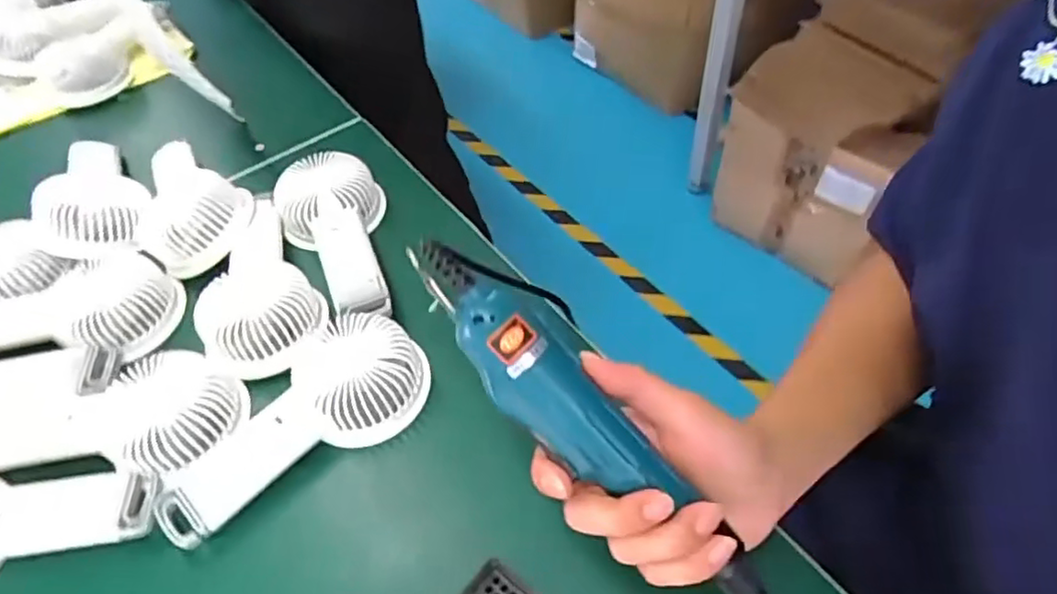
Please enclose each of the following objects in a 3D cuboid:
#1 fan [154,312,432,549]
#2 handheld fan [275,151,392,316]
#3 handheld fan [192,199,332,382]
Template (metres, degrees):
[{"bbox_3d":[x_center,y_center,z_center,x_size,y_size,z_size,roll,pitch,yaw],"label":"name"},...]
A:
[{"bbox_3d":[-0.153,0.081,0.418,0.182,0.042,0.081,-35,57,-21],"label":"fan"},{"bbox_3d":[-0.150,-0.055,0.518,0.083,0.036,0.174,-23,53,-13],"label":"handheld fan"},{"bbox_3d":[-0.209,-0.022,0.497,0.082,0.044,0.174,-17,52,-8],"label":"handheld fan"}]

